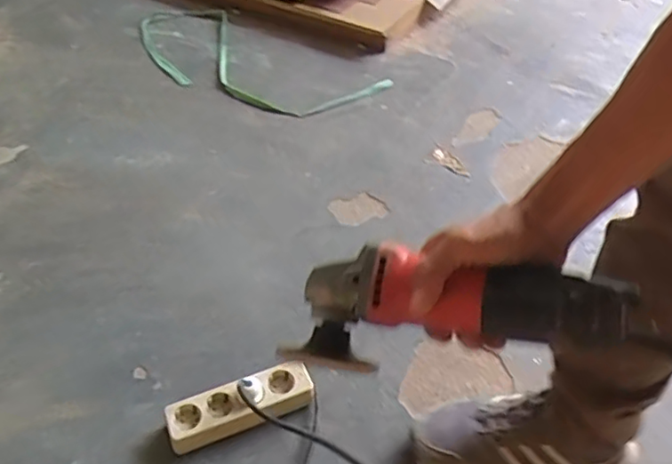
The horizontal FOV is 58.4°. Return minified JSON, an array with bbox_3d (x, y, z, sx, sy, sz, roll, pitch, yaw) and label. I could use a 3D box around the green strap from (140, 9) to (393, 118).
[{"bbox_3d":[-0.237,-0.435,1.542,0.644,0.033,0.349,32,51,26],"label":"green strap"}]

